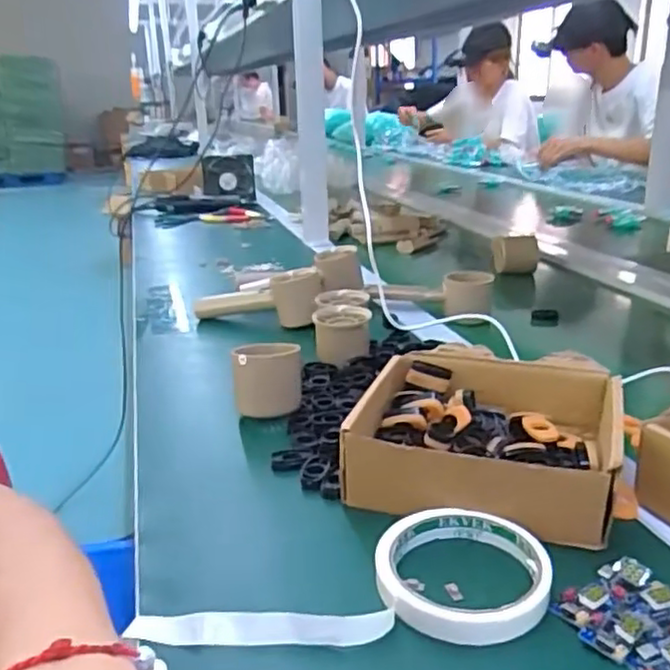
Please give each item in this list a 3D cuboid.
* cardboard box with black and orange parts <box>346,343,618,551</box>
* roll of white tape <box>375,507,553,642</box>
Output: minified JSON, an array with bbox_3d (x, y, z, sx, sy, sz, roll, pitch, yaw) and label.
[{"bbox_3d":[0.107,0.067,0.464,0.171,0.054,0.156,6,22,19],"label":"cardboard box with black and orange parts"},{"bbox_3d":[0.069,0.128,0.367,0.090,0.020,0.089,-1,20,1],"label":"roll of white tape"}]

